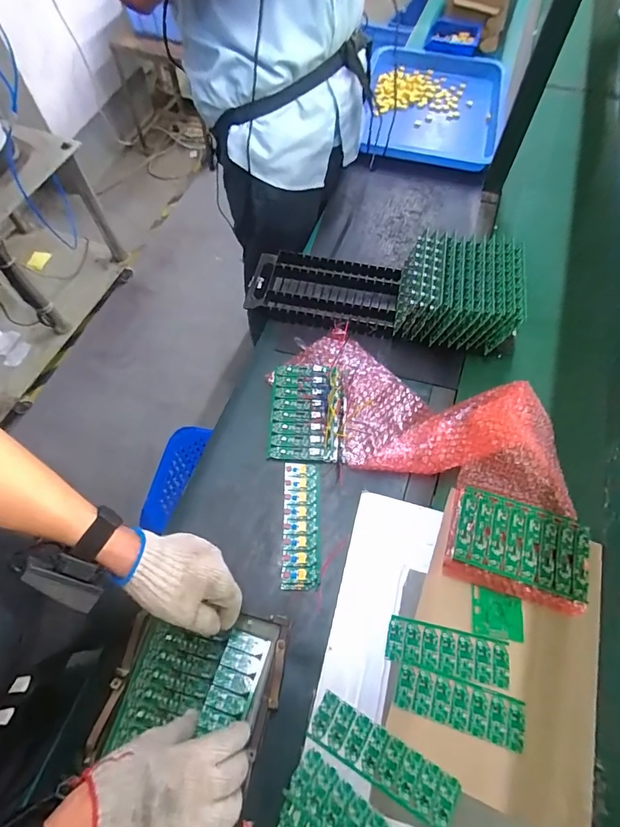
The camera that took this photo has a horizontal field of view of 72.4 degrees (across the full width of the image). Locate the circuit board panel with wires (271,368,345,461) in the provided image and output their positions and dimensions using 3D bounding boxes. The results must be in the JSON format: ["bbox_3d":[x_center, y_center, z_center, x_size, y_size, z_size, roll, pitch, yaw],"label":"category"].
[{"bbox_3d":[-0.003,-0.003,0.663,0.111,0.018,0.159,2,62,-1],"label":"circuit board panel with wires"}]

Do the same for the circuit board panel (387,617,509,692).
[{"bbox_3d":[0.163,0.281,0.500,0.139,0.004,0.049,10,61,8],"label":"circuit board panel"}]

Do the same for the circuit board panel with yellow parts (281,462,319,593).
[{"bbox_3d":[-0.012,0.152,0.584,0.049,0.015,0.167,1,62,-1],"label":"circuit board panel with yellow parts"}]

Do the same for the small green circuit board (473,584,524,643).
[{"bbox_3d":[0.230,0.246,0.517,0.058,0.004,0.053,12,63,5],"label":"small green circuit board"}]

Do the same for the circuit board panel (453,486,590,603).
[{"bbox_3d":[0.265,0.159,0.529,0.155,0.007,0.099,16,61,10],"label":"circuit board panel"}]

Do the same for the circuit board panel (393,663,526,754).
[{"bbox_3d":[0.168,0.326,0.473,0.139,0.008,0.047,16,63,7],"label":"circuit board panel"}]

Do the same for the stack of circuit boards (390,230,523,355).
[{"bbox_3d":[0.243,-0.202,0.692,0.179,0.087,0.163,13,63,5],"label":"stack of circuit boards"}]

